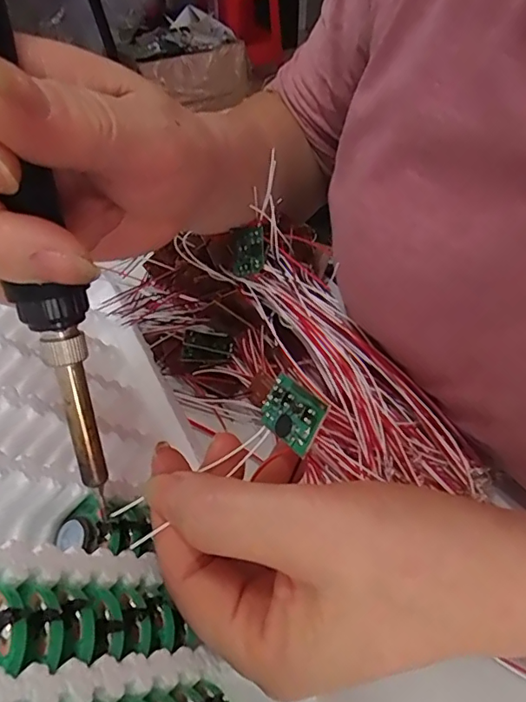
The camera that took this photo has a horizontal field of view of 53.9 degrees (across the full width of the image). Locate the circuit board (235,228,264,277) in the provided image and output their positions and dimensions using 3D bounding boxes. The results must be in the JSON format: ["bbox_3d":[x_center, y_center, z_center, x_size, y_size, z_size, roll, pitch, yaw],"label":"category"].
[{"bbox_3d":[-0.008,-0.057,0.297,0.017,0.004,0.027,-6,78,8],"label":"circuit board"}]

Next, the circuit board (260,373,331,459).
[{"bbox_3d":[0.009,0.020,0.171,0.028,0.004,0.018,33,96,52],"label":"circuit board"}]

